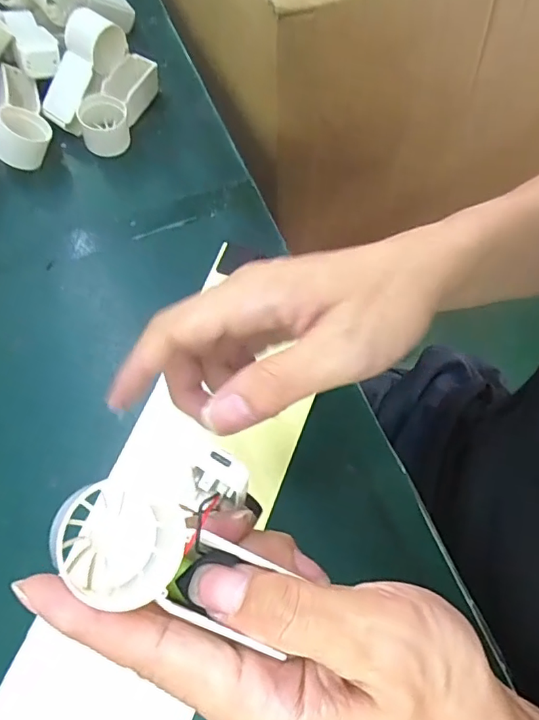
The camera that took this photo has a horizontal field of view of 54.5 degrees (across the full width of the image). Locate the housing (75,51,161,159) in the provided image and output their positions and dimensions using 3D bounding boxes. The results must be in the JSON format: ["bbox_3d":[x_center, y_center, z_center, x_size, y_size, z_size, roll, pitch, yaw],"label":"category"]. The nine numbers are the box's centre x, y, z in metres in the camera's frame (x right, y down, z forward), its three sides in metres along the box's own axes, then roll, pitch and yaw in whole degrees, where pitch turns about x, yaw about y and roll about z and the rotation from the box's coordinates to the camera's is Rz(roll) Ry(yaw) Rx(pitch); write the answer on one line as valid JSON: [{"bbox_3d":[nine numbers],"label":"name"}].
[{"bbox_3d":[-0.130,-0.225,0.460,0.041,0.036,0.097,26,69,9],"label":"housing"}]

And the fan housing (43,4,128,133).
[{"bbox_3d":[-0.158,-0.243,0.445,0.042,0.034,0.093,33,99,11],"label":"fan housing"}]

